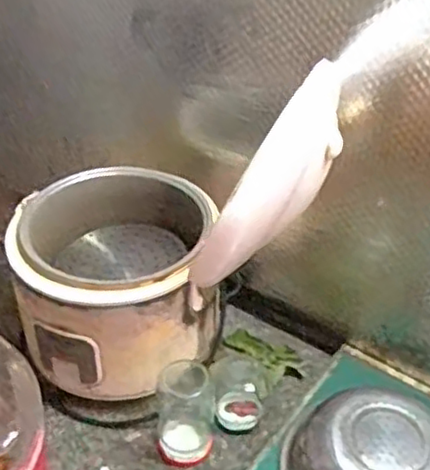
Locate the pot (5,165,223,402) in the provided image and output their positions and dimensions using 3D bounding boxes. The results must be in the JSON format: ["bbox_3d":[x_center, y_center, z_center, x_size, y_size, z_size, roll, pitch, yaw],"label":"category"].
[{"bbox_3d":[-0.124,0.054,0.884,0.257,0.172,0.259,2,39,-2],"label":"pot"}]

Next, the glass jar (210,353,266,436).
[{"bbox_3d":[0.026,0.195,0.841,0.068,0.072,0.067,2,39,-2],"label":"glass jar"}]

